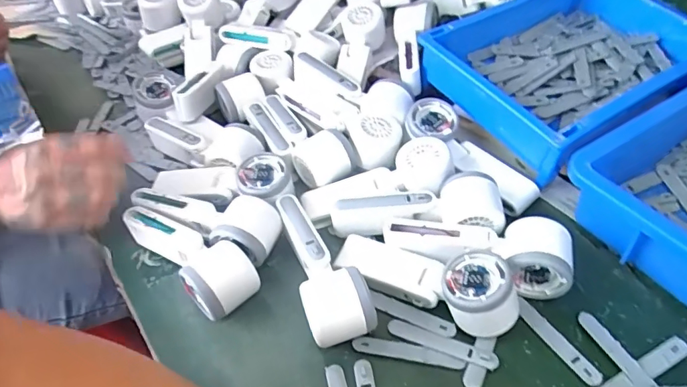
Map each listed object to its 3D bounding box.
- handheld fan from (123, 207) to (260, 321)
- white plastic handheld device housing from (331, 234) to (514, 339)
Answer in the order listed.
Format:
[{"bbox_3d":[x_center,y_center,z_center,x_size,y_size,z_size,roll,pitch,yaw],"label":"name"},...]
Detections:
[{"bbox_3d":[-0.152,0.058,0.478,0.165,0.062,0.052,33,58,30],"label":"handheld fan"},{"bbox_3d":[0.071,0.068,0.430,0.166,0.051,0.053,21,53,22],"label":"white plastic handheld device housing"}]

